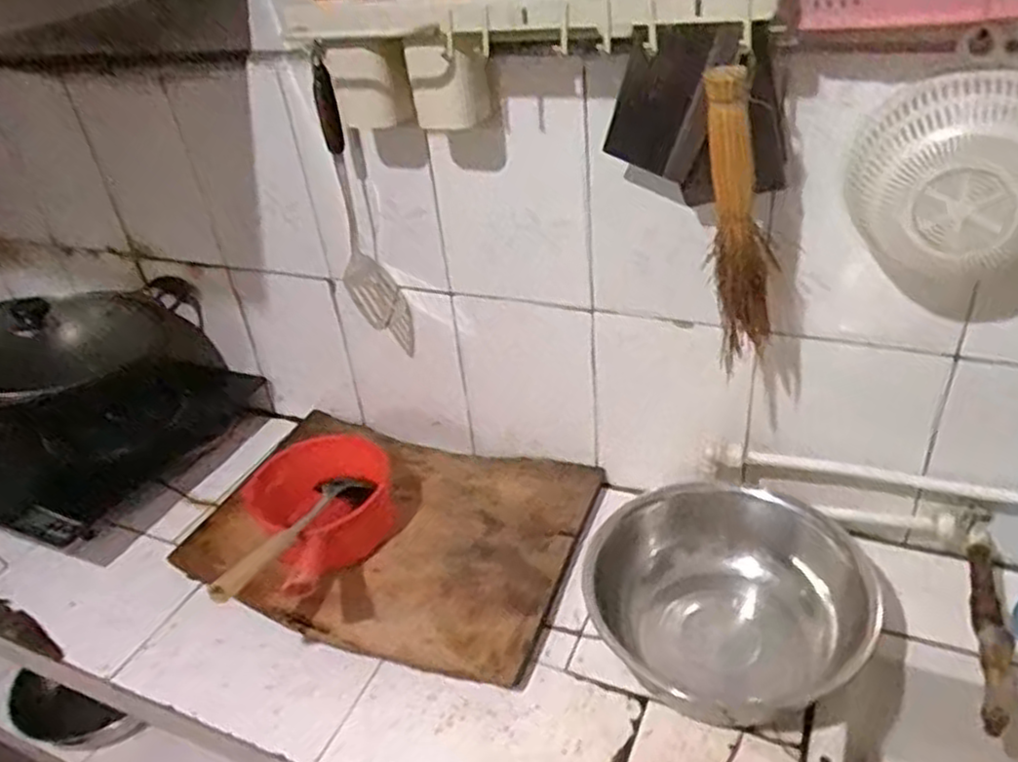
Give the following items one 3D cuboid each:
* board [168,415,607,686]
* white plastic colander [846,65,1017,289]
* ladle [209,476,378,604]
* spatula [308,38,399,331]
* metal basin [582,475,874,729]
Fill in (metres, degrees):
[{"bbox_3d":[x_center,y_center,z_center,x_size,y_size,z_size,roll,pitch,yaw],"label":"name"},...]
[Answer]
[{"bbox_3d":[-0.171,0.195,1.073,0.535,0.068,0.389,10,39,19],"label":"board"},{"bbox_3d":[0.410,-0.171,0.683,0.184,0.198,0.084,8,36,21],"label":"white plastic colander"},{"bbox_3d":[-0.256,0.182,0.924,0.062,0.028,0.305,4,17,16],"label":"ladle"},{"bbox_3d":[-0.209,-0.240,1.009,0.065,0.378,0.062,-11,34,-5],"label":"spatula"},{"bbox_3d":[0.241,0.245,0.859,0.277,0.130,0.231,-6,34,1],"label":"metal basin"}]

